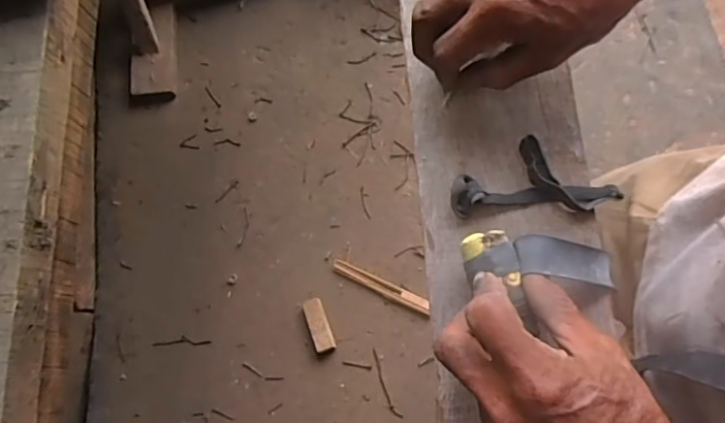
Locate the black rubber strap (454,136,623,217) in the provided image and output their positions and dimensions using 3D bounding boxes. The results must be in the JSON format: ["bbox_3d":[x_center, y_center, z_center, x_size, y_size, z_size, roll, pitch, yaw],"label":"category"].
[{"bbox_3d":[0.113,-0.024,0.378,0.106,0.013,0.050,-2,74,5],"label":"black rubber strap"}]

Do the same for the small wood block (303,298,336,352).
[{"bbox_3d":[-0.093,0.243,1.199,0.043,0.019,0.114,-19,74,-3],"label":"small wood block"}]

